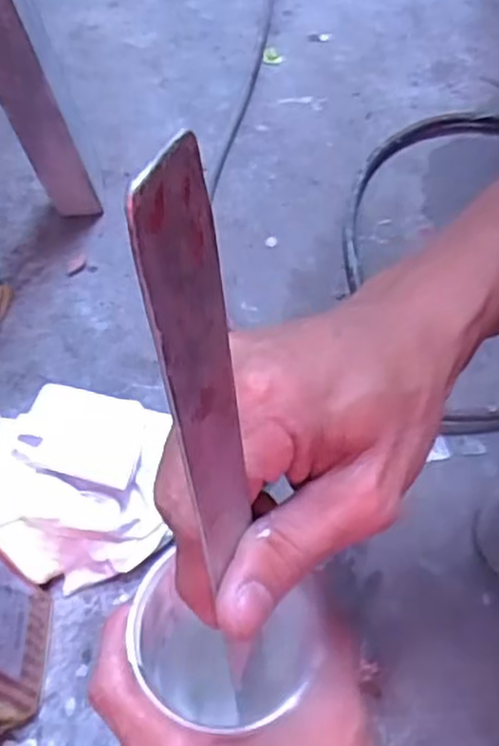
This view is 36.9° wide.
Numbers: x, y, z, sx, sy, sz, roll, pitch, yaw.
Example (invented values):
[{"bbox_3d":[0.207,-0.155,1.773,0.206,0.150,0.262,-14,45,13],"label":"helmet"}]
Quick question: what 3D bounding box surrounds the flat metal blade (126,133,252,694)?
[{"bbox_3d":[-0.009,0.006,0.169,0.004,0.125,0.025,18,53,21],"label":"flat metal blade"}]

